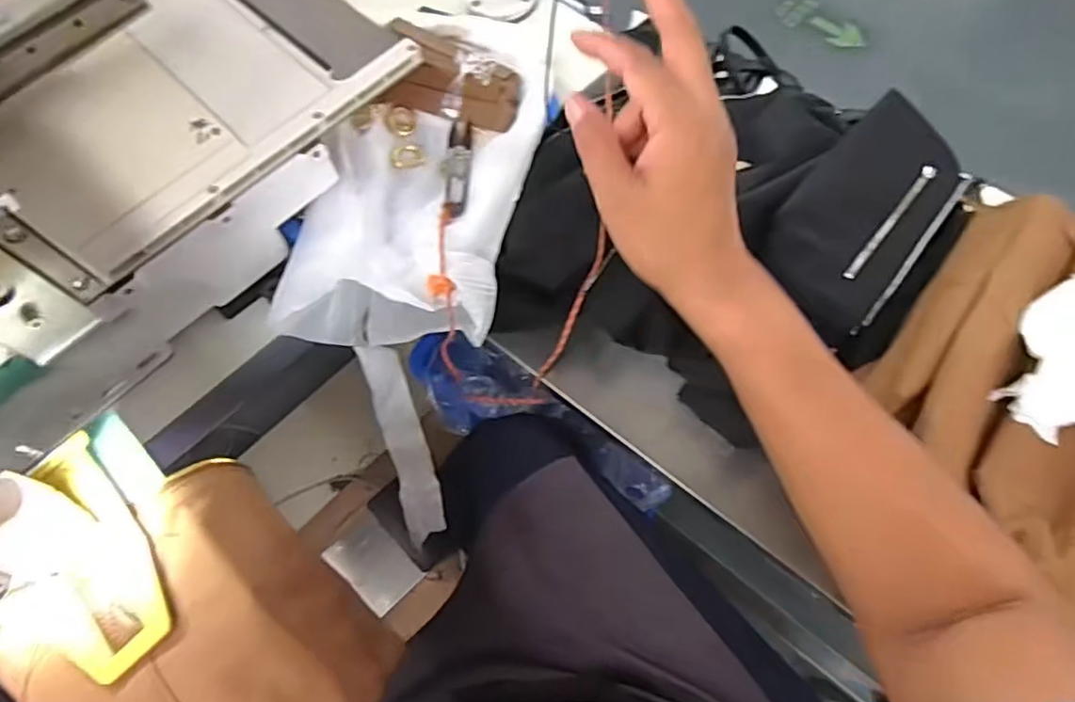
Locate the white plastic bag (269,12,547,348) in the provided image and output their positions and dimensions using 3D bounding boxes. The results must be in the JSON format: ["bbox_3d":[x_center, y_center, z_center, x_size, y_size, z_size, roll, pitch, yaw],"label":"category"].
[{"bbox_3d":[-0.099,-0.168,0.580,0.179,0.064,0.358,15,72,-2],"label":"white plastic bag"}]

